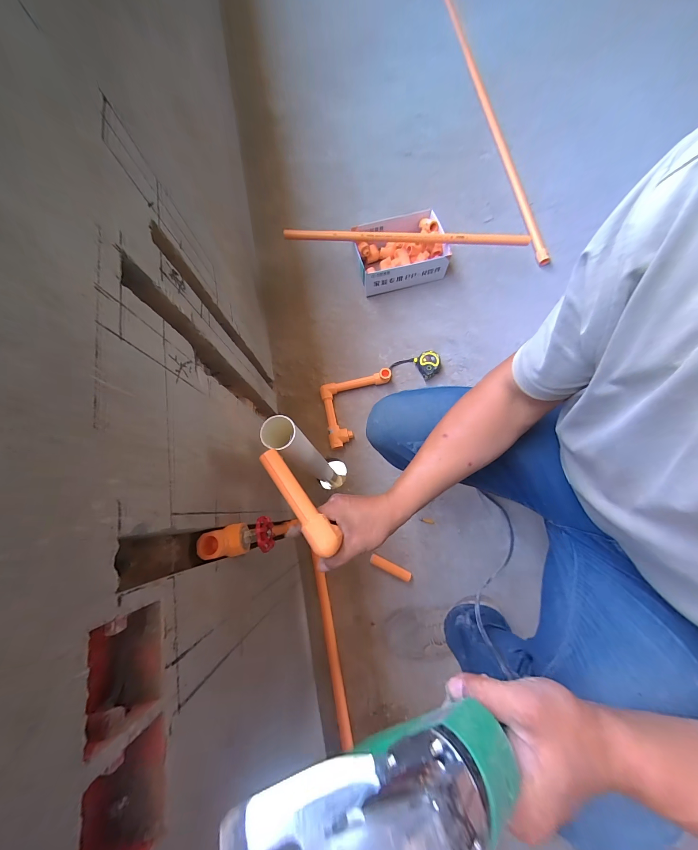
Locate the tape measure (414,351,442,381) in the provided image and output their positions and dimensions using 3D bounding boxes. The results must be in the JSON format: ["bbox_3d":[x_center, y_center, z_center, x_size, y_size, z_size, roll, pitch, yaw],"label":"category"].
[{"bbox_3d":[0.243,-0.183,0.903,0.067,0.044,0.076,-30,77,-6],"label":"tape measure"}]

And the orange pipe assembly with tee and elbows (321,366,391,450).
[{"bbox_3d":[0.035,-0.051,0.878,0.218,0.042,0.195,-14,76,-2],"label":"orange pipe assembly with tee and elbows"}]

